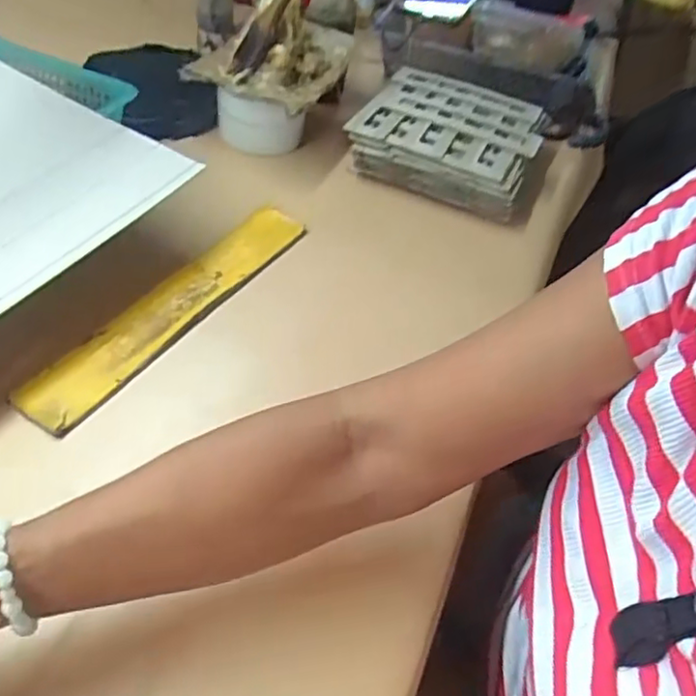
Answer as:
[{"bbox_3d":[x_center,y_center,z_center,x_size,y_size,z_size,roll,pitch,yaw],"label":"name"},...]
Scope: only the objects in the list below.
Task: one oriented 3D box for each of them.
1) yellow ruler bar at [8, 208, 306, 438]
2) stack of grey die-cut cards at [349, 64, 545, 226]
[{"bbox_3d":[-0.128,-0.034,0.500,0.047,0.015,0.267,31,51,18],"label":"yellow ruler bar"},{"bbox_3d":[0.103,-0.214,0.662,0.172,0.037,0.173,23,49,11],"label":"stack of grey die-cut cards"}]

